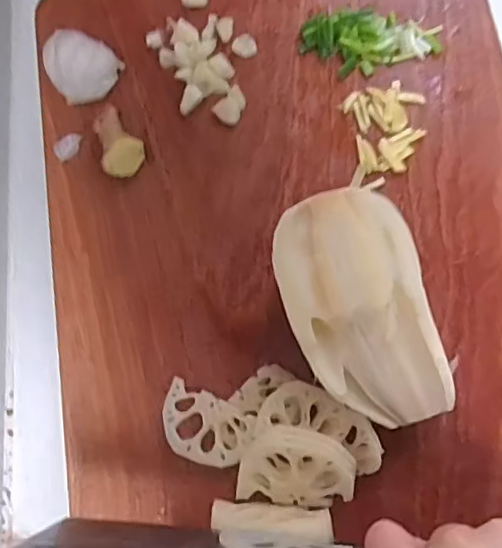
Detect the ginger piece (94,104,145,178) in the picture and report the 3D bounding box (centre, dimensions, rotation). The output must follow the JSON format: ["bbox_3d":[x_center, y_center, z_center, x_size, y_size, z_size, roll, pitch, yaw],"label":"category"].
[{"bbox_3d":[-0.082,-0.084,0.379,0.026,0.020,0.047,-17,77,4],"label":"ginger piece"}]

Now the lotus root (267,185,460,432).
[{"bbox_3d":[0.055,0.021,0.321,0.070,0.050,0.117,-16,77,4],"label":"lotus root"}]

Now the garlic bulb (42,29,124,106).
[{"bbox_3d":[-0.109,-0.135,0.390,0.042,0.024,0.045,-2,78,7],"label":"garlic bulb"}]

